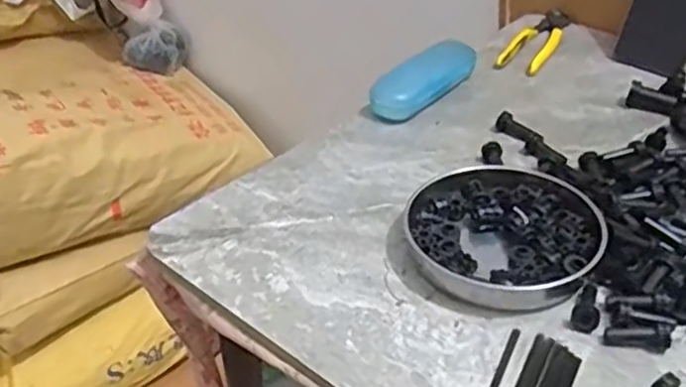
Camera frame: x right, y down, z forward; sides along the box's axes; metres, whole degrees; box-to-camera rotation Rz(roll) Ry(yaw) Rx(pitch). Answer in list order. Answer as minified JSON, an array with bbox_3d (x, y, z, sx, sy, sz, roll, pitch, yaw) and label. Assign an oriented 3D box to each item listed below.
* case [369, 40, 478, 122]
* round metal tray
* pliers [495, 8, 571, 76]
[{"bbox_3d":[0.085,-0.121,0.723,0.047,0.046,0.142,25,43,30],"label":"case"},{"bbox_3d":[0.119,0.028,0.522,0.139,0.027,0.131,0,36,0],"label":"round metal tray"},{"bbox_3d":[0.225,-0.177,0.815,0.046,0.010,0.163,19,41,24],"label":"pliers"}]

